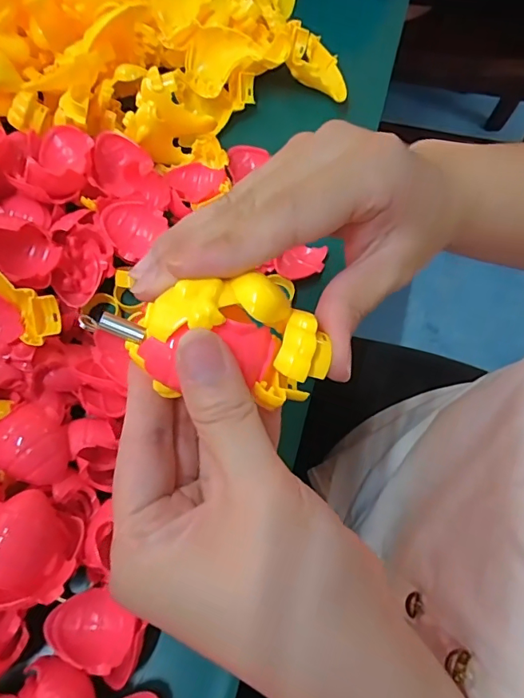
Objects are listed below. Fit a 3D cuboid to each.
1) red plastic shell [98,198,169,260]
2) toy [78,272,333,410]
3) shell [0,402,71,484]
[{"bbox_3d":[-0.088,-0.083,0.321,0.037,0.014,0.040,0,68,-1],"label":"red plastic shell"},{"bbox_3d":[-0.017,-0.005,0.162,0.081,0.029,0.036,4,68,1],"label":"toy"},{"bbox_3d":[-0.123,0.053,0.252,0.042,0.015,0.036,37,72,13],"label":"shell"}]

